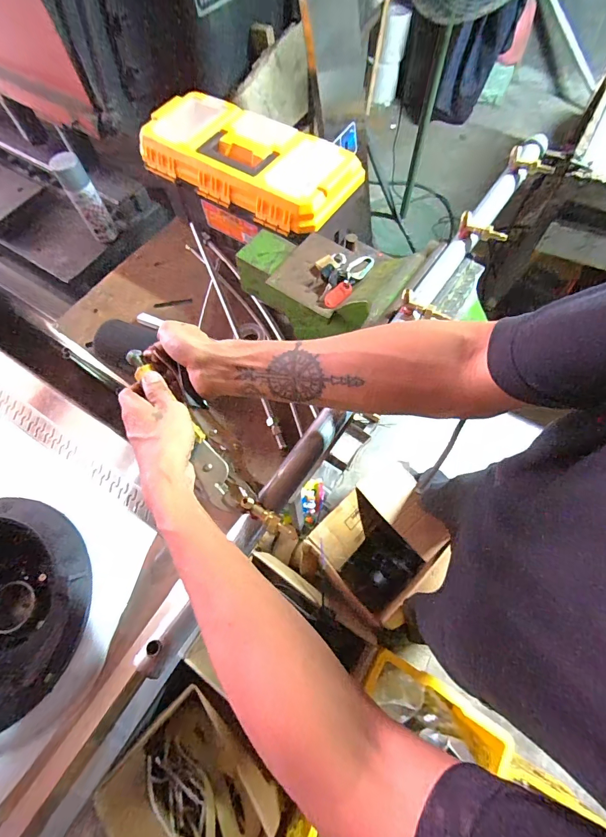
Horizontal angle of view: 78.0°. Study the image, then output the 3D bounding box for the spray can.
[{"bbox_3d":[-0.549,-0.557,0.943,0.067,0.194,0.074,-31,70,-11],"label":"spray can"}]

